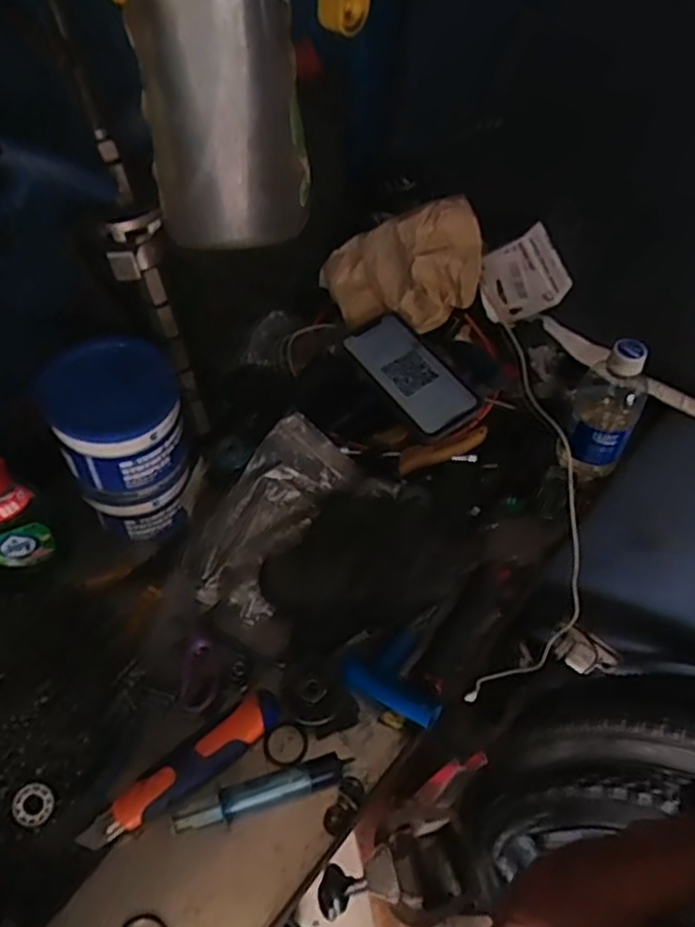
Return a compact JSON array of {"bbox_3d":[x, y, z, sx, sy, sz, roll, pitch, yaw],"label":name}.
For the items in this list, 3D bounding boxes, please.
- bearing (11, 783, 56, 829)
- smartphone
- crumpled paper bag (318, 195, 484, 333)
[{"bbox_3d":[-0.228,0.247,0.507,0.029,0.010,0.027,2,54,-3],"label":"bearing"},{"bbox_3d":[0.061,-0.090,0.685,0.066,0.012,0.142,-37,68,-13],"label":"smartphone"},{"bbox_3d":[0.058,-0.204,0.716,0.165,0.103,0.085,4,54,-2],"label":"crumpled paper bag"}]

